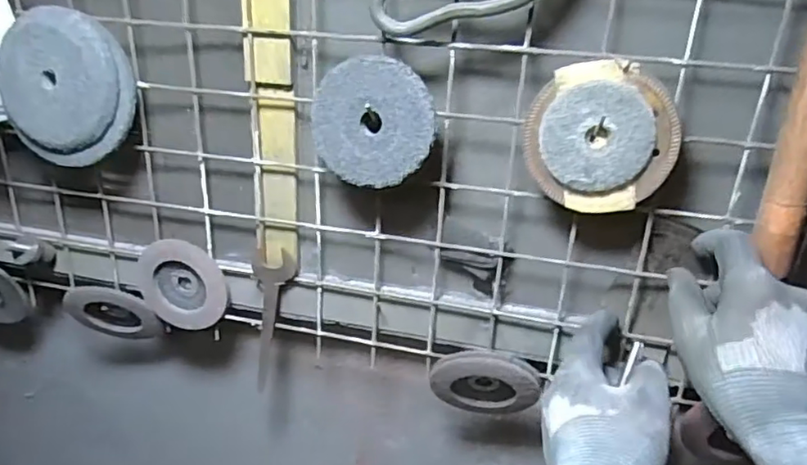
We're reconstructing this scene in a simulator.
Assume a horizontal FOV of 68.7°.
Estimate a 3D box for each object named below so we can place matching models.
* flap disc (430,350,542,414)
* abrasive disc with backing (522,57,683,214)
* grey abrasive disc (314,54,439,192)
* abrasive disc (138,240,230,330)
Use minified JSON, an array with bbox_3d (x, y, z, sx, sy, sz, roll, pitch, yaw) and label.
[{"bbox_3d":[0.078,0.140,0.542,0.093,0.085,0.013,-14,35,25],"label":"flap disc"},{"bbox_3d":[0.143,-0.068,0.429,0.105,0.102,0.019,9,24,14],"label":"abrasive disc with backing"},{"bbox_3d":[-0.024,-0.084,0.454,0.095,0.095,0.004,2,12,15],"label":"grey abrasive disc"},{"bbox_3d":[-0.220,0.053,0.588,0.091,0.095,0.013,7,24,9],"label":"abrasive disc"}]

